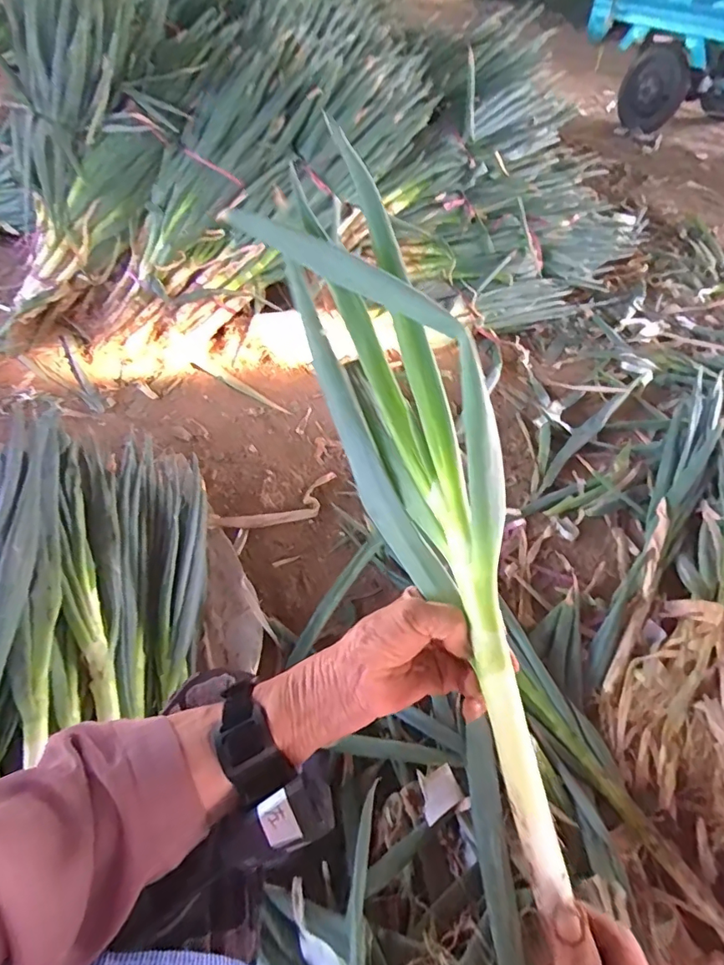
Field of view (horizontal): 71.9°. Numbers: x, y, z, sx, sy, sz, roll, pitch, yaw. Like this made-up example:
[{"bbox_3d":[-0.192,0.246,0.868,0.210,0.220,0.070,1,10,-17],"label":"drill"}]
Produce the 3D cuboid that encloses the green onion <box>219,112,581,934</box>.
[{"bbox_3d":[0.035,-0.039,0.386,0.097,0.108,0.577,-15,69,-12],"label":"green onion"}]

